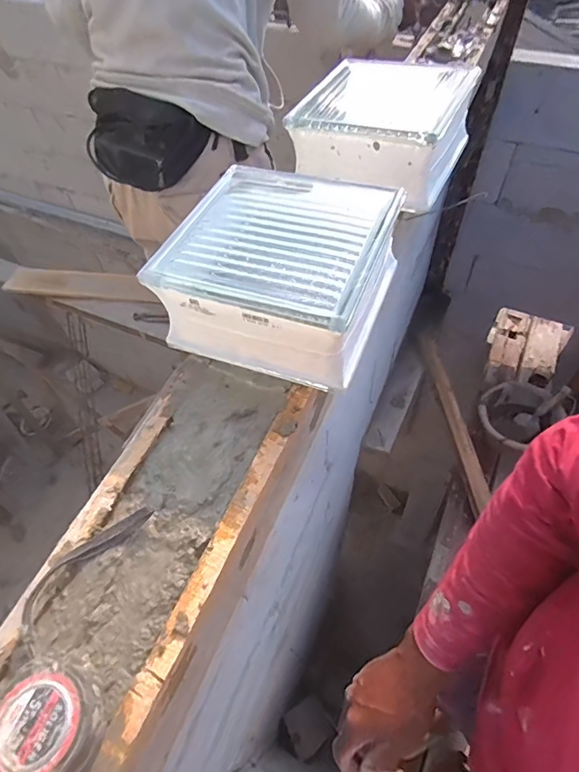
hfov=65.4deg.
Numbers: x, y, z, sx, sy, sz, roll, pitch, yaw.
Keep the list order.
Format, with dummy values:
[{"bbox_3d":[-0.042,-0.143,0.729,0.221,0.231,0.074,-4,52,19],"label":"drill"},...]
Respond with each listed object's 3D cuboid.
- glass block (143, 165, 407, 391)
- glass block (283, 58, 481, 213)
[{"bbox_3d":[-0.006,-0.112,0.437,0.197,0.092,0.181,14,56,14],"label":"glass block"},{"bbox_3d":[0.126,-0.338,0.587,0.187,0.088,0.203,24,59,20],"label":"glass block"}]

